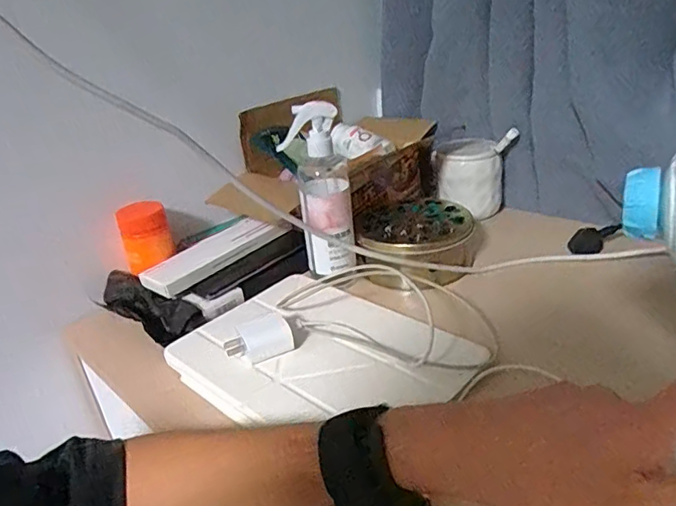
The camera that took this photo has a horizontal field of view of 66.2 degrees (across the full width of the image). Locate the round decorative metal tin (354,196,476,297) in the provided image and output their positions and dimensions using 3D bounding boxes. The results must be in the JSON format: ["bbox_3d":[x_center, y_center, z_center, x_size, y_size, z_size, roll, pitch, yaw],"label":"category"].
[{"bbox_3d":[0.092,-0.017,0.615,0.138,0.058,0.156,-5,26,2],"label":"round decorative metal tin"}]

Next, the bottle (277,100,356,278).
[{"bbox_3d":[-0.021,-0.068,0.553,0.066,0.172,0.074,-5,26,2],"label":"bottle"}]

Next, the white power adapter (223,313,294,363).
[{"bbox_3d":[-0.071,0.079,0.467,0.058,0.026,0.031,-13,27,-13],"label":"white power adapter"}]

